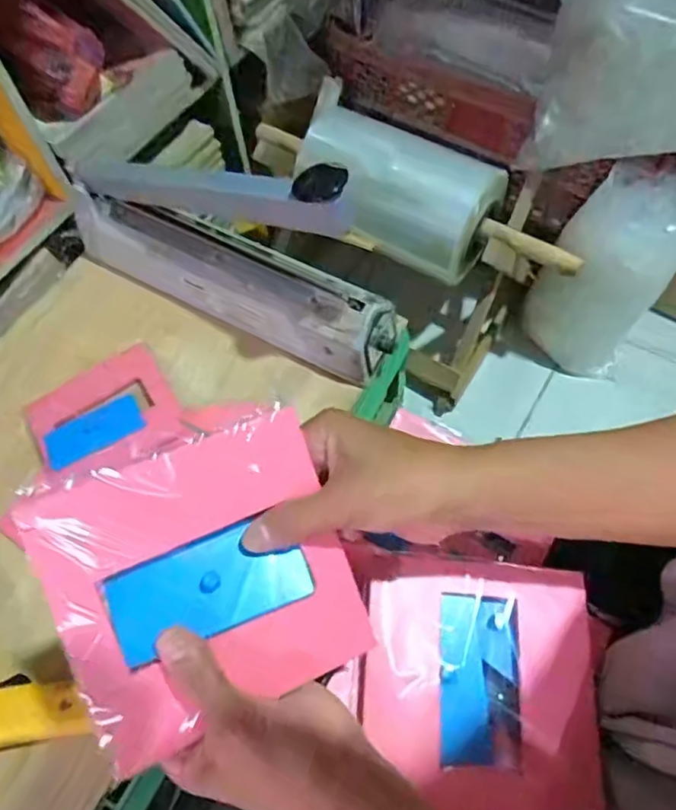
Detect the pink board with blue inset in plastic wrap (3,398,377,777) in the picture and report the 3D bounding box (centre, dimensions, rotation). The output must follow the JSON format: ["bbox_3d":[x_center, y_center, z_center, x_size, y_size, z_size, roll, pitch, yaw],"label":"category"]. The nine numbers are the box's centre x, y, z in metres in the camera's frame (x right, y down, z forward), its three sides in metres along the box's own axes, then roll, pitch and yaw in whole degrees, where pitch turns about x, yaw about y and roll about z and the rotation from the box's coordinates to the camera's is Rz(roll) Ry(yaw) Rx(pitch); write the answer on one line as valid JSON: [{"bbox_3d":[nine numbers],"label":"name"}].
[{"bbox_3d":[-0.065,0.085,0.294,0.138,0.009,0.142,-21,97,-19],"label":"pink board with blue inset in plastic wrap"}]

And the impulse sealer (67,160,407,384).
[{"bbox_3d":[-0.124,-0.173,0.595,0.388,0.210,0.083,23,66,14],"label":"impulse sealer"}]

